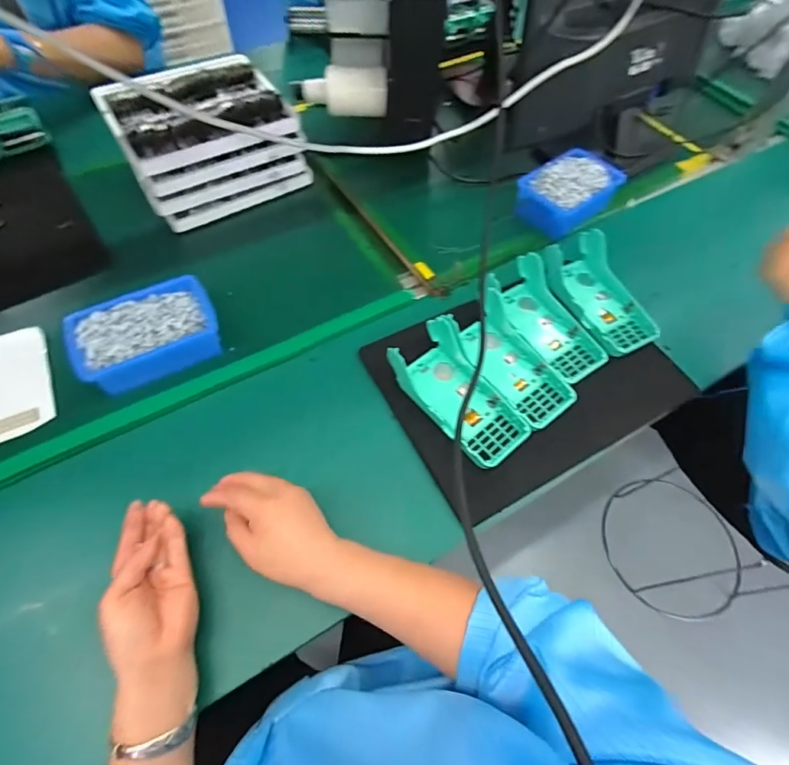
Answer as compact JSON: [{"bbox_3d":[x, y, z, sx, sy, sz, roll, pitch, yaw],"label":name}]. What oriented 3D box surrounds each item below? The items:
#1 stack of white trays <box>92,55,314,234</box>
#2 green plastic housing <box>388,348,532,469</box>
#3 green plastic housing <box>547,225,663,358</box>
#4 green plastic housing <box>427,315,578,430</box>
[{"bbox_3d":[-0.276,-0.356,0.652,0.227,0.127,0.195,-29,67,-15],"label":"stack of white trays"},{"bbox_3d":[0.074,0.018,0.500,0.078,0.051,0.163,-39,70,-19],"label":"green plastic housing"},{"bbox_3d":[0.274,-0.119,0.576,0.095,0.046,0.166,-26,66,-14],"label":"green plastic housing"},{"bbox_3d":[0.130,-0.027,0.518,0.080,0.052,0.174,-38,69,-19],"label":"green plastic housing"}]

